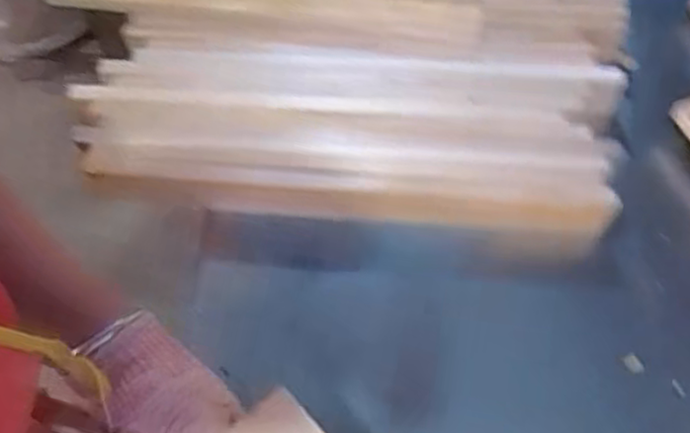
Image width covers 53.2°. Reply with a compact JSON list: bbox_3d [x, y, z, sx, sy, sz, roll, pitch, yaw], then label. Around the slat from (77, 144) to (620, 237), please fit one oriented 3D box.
[{"bbox_3d":[-0.006,-0.021,0.659,0.496,0.053,0.031,6,59,5],"label":"slat"}]

